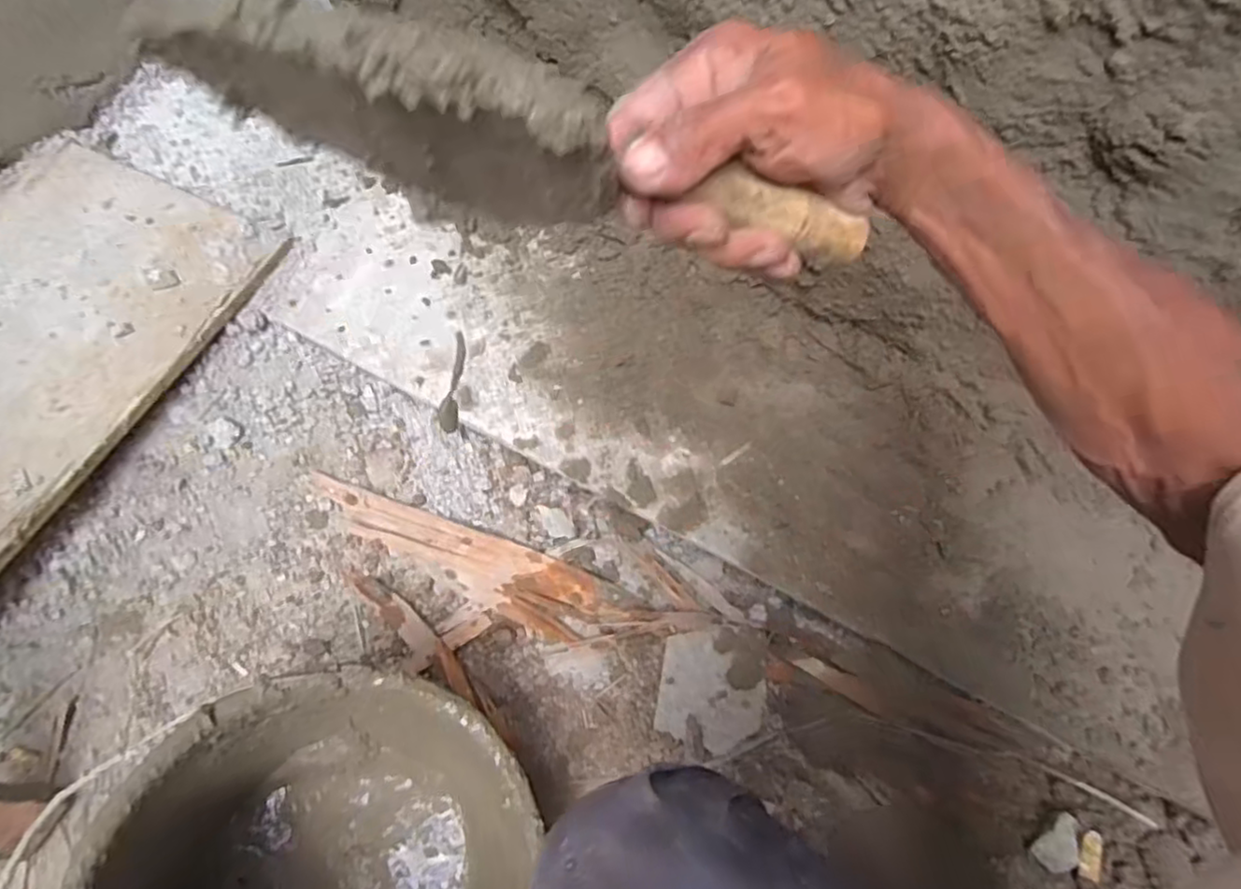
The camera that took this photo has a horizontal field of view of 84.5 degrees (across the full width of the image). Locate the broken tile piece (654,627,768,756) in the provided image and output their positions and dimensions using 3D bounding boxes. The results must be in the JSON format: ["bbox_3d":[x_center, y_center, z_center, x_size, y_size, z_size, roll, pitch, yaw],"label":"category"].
[{"bbox_3d":[0.090,0.242,0.674,0.101,0.013,0.108,6,77,12],"label":"broken tile piece"}]

